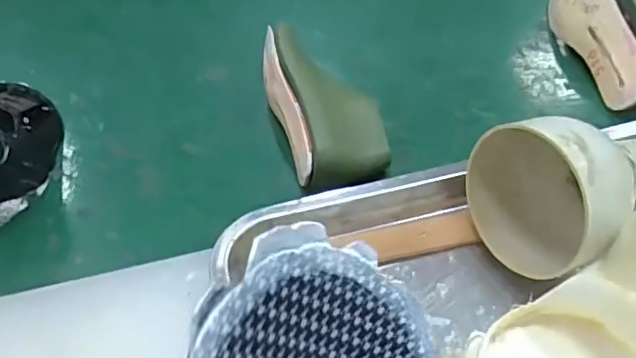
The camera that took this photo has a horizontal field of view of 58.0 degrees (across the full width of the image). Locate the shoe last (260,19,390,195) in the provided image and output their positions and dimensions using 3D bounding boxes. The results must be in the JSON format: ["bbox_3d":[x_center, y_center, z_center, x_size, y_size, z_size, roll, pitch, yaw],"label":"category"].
[{"bbox_3d":[0.000,-0.059,0.483,0.081,0.046,0.155,-26,69,-15],"label":"shoe last"}]

